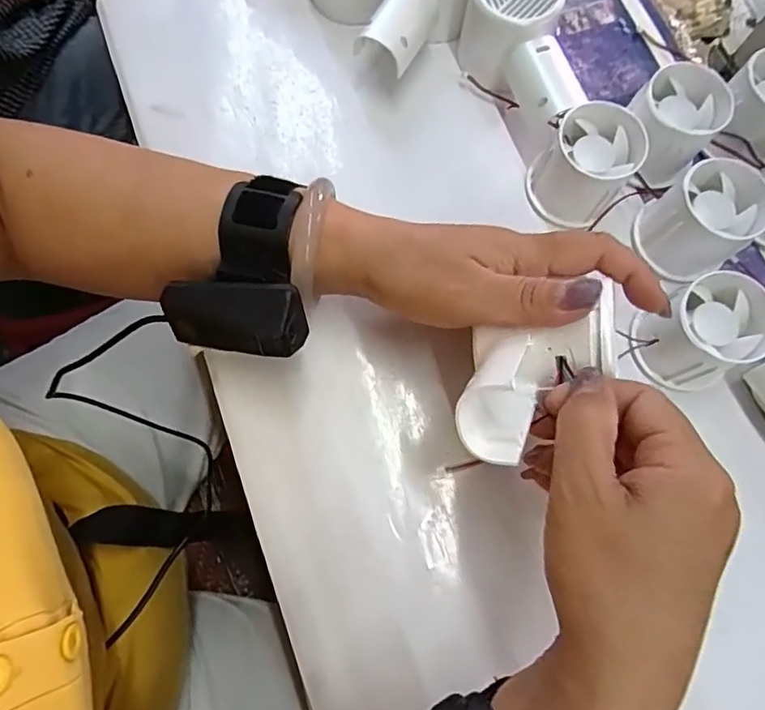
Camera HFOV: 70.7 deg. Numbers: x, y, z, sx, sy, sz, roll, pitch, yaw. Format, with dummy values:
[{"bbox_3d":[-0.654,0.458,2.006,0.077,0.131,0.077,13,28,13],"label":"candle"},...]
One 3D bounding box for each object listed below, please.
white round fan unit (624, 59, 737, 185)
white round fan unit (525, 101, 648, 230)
[{"bbox_3d":[0.175,-0.141,0.330,0.050,0.042,0.054,0,75,-2],"label":"white round fan unit"},{"bbox_3d":[0.120,-0.113,0.327,0.054,0.049,0.058,37,77,8],"label":"white round fan unit"}]

